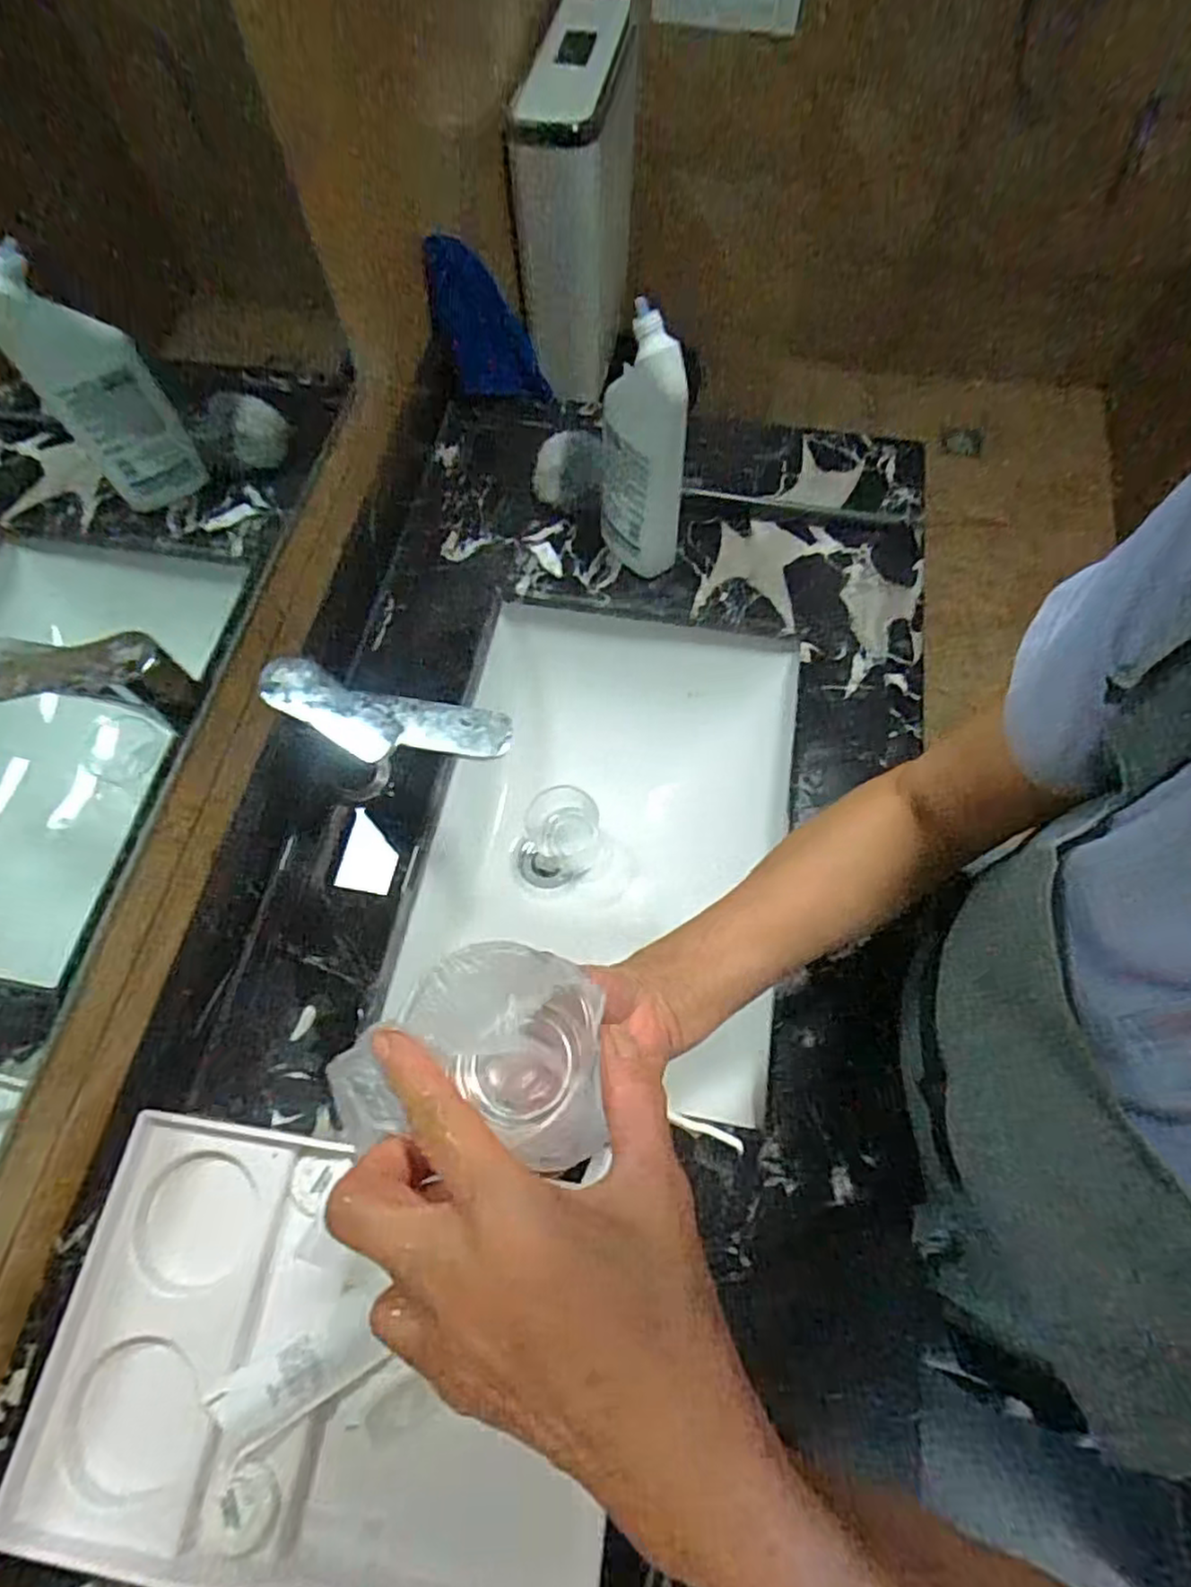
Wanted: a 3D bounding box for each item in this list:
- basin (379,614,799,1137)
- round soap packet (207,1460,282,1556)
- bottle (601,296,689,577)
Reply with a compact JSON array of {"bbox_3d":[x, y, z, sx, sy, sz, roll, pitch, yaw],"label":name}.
[{"bbox_3d":[-0.004,0.047,0.692,0.314,0.175,0.409,7,66,4],"label":"basin"},{"bbox_3d":[-0.202,0.412,0.410,0.036,0.011,0.037,0,66,0],"label":"round soap packet"},{"bbox_3d":[0.045,-0.298,0.623,0.078,0.234,0.083,4,66,2],"label":"bottle"}]

